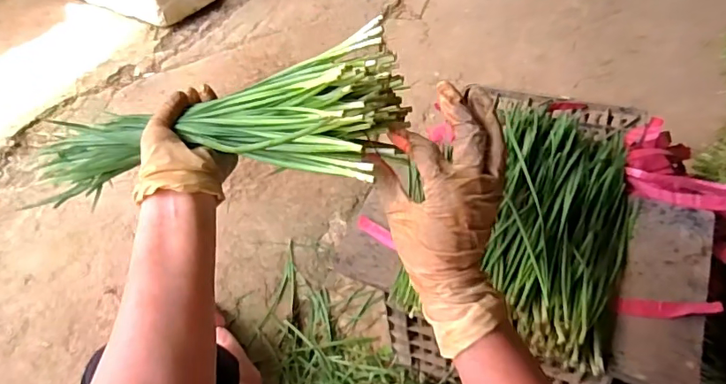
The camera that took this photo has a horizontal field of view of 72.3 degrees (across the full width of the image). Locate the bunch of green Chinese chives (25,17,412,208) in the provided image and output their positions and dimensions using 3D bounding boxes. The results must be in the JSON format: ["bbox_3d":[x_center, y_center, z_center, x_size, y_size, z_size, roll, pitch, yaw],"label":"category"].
[{"bbox_3d":[-0.145,-0.060,0.425,0.356,0.072,0.112,-6,48,26],"label":"bunch of green Chinese chives"}]

